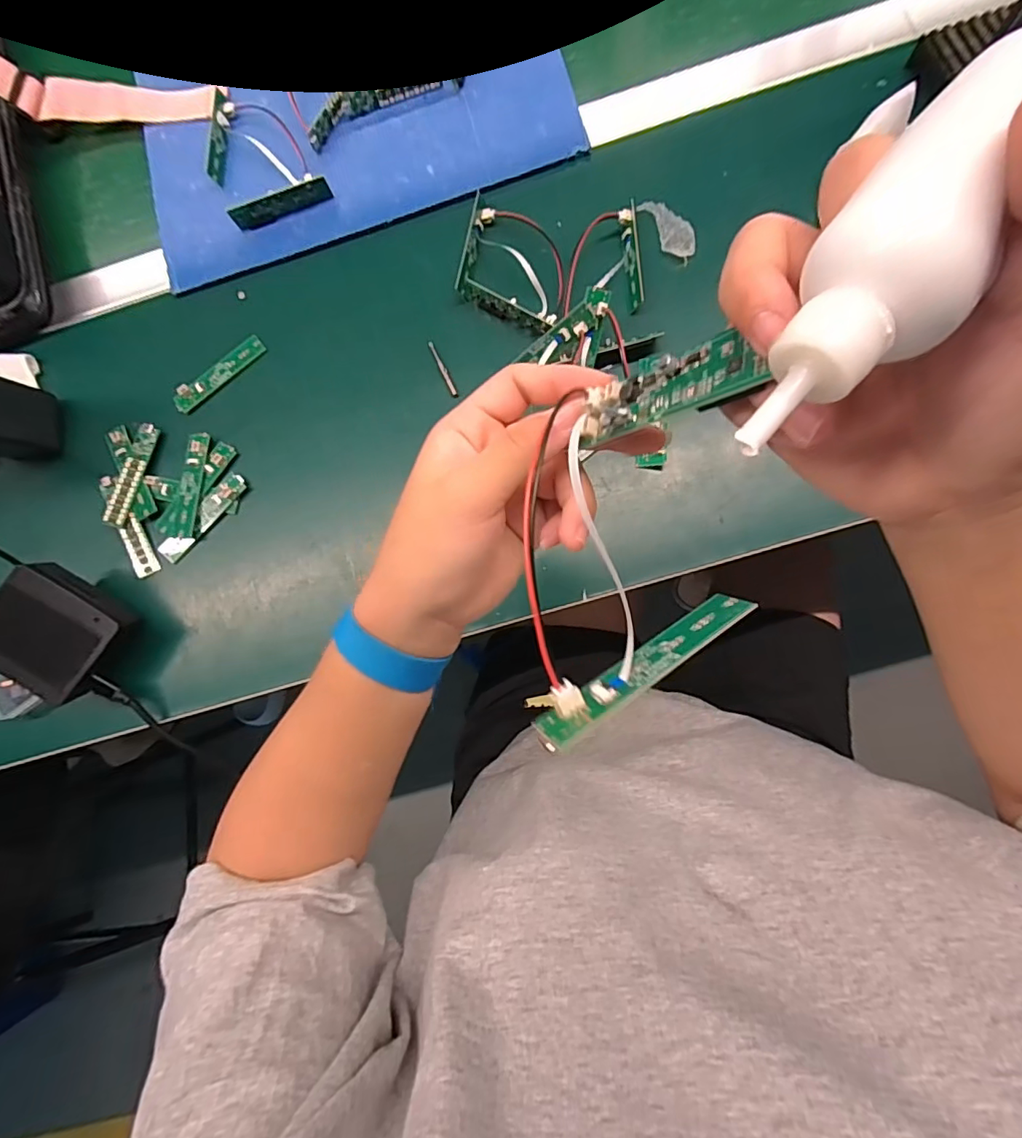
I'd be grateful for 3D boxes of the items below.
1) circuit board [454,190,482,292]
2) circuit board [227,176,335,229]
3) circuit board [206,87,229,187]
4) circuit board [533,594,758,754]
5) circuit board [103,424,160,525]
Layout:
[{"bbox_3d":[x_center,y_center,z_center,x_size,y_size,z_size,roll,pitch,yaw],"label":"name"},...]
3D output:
[{"bbox_3d":[-0.031,-0.253,0.410,0.008,0.014,0.080,11,84,7],"label":"circuit board"},{"bbox_3d":[-0.185,-0.295,0.426,0.081,0.020,0.009,-17,82,3],"label":"circuit board"},{"bbox_3d":[-0.246,-0.366,0.444,0.015,0.013,0.080,2,83,6],"label":"circuit board"},{"bbox_3d":[0.044,0.029,0.169,0.084,0.017,0.009,-29,116,-18],"label":"circuit board"},{"bbox_3d":[-0.301,-0.075,0.415,0.018,0.011,0.085,15,85,7],"label":"circuit board"}]

